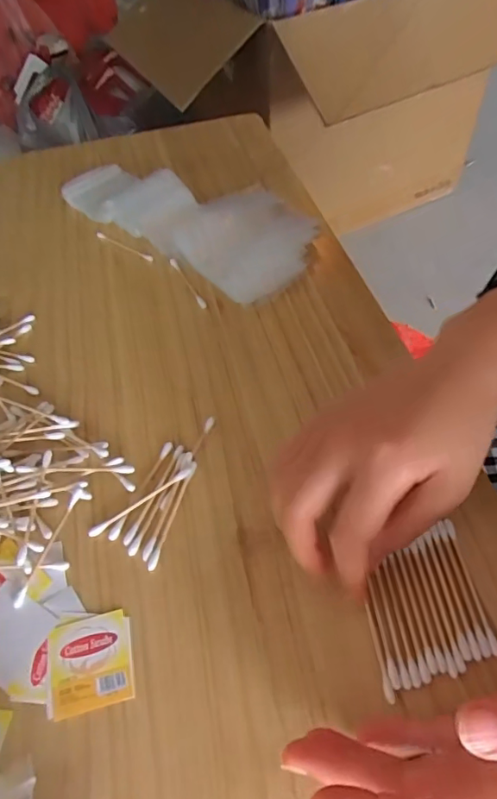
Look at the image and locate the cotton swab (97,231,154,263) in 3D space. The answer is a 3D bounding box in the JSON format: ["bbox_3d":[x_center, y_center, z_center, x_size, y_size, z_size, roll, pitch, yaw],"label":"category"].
[{"bbox_3d":[-0.113,-0.139,0.466,0.068,0.007,0.006,28,58,20],"label":"cotton swab"}]

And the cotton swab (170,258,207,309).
[{"bbox_3d":[-0.052,-0.098,0.431,0.005,0.010,0.068,-23,56,-16],"label":"cotton swab"}]

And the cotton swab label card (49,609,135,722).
[{"bbox_3d":[-0.080,0.132,0.257,0.040,0.004,0.043,-13,53,-7],"label":"cotton swab label card"}]

